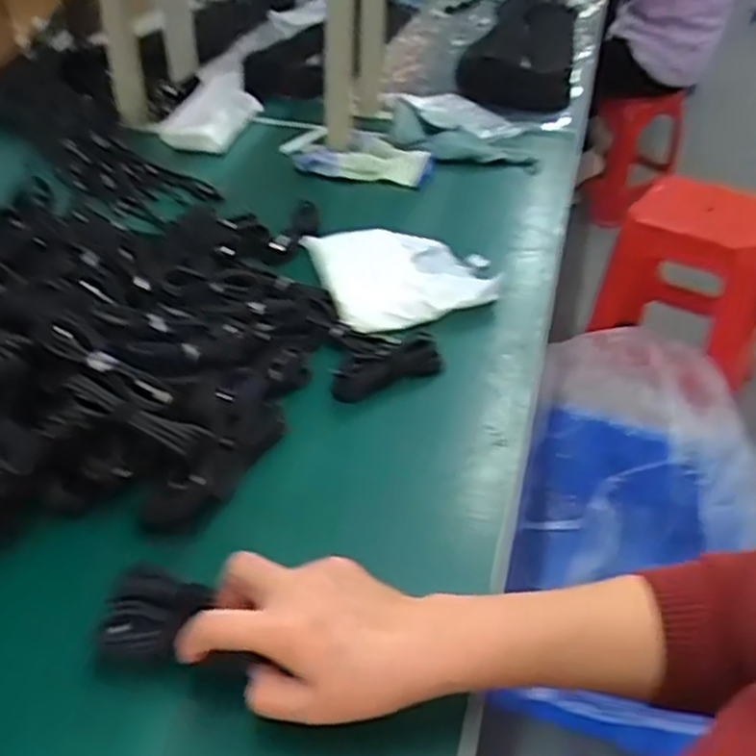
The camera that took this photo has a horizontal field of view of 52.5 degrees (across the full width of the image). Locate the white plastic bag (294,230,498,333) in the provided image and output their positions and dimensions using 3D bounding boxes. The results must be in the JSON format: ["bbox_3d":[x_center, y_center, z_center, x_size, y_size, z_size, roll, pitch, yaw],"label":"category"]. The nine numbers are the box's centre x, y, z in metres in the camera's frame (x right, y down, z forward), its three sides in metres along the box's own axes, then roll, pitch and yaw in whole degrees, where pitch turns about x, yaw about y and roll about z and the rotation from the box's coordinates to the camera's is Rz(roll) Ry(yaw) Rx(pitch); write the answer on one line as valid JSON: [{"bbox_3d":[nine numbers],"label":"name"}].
[{"bbox_3d":[0.035,-0.119,0.829,0.194,0.030,0.179,-8,39,-12],"label":"white plastic bag"}]

